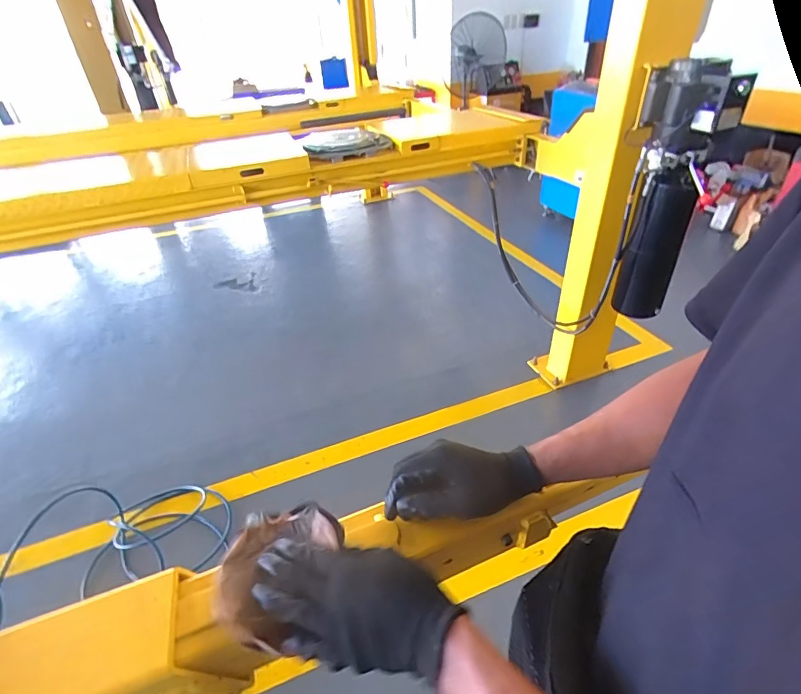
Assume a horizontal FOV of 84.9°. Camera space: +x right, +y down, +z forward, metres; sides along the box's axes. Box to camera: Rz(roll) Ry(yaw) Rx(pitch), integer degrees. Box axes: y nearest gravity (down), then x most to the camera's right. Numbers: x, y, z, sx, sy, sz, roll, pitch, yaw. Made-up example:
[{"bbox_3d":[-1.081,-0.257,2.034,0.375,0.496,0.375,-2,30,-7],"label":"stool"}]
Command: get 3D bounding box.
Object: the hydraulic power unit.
[{"bbox_3d":[0.922,-0.508,1.563,0.247,0.821,0.225,3,38,9],"label":"hydraulic power unit"}]

